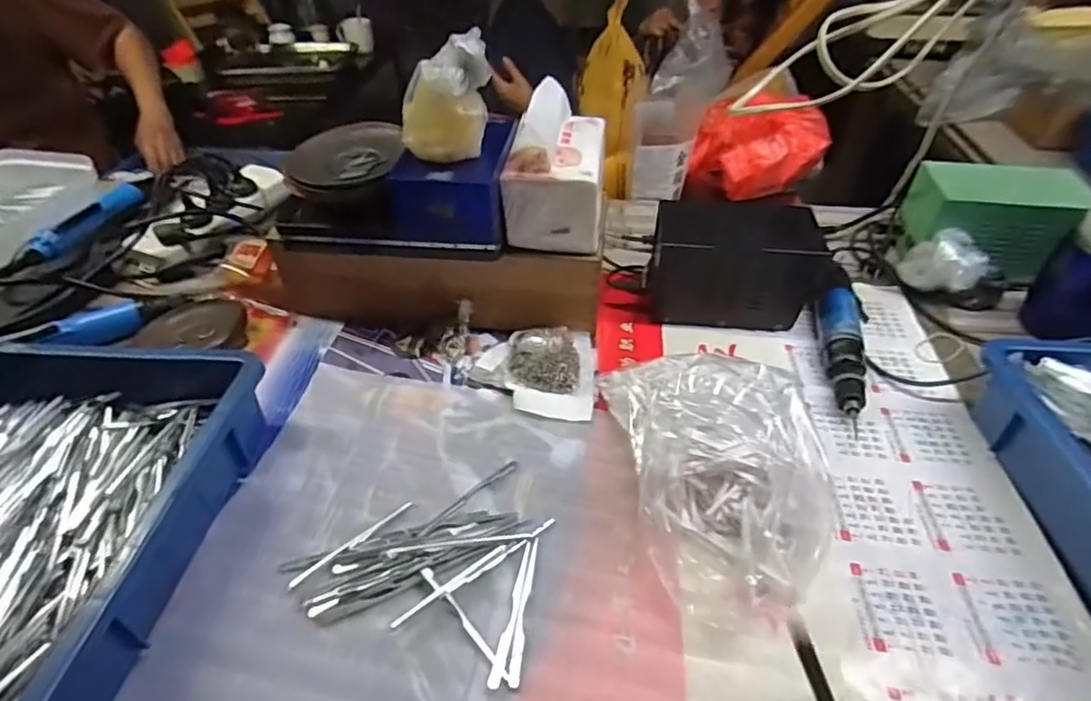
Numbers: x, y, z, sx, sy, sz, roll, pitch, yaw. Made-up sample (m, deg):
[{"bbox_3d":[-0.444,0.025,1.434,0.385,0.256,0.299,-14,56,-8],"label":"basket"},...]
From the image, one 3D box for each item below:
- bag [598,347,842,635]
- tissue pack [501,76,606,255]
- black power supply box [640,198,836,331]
[{"bbox_3d":[0.145,0.075,0.440,0.165,0.096,0.225,-5,43,-5],"label":"bag"},{"bbox_3d":[0.010,-0.180,0.564,0.089,0.114,0.123,3,43,4],"label":"tissue pack"},{"bbox_3d":[0.203,-0.097,0.613,0.182,0.102,0.087,9,43,10],"label":"black power supply box"}]

